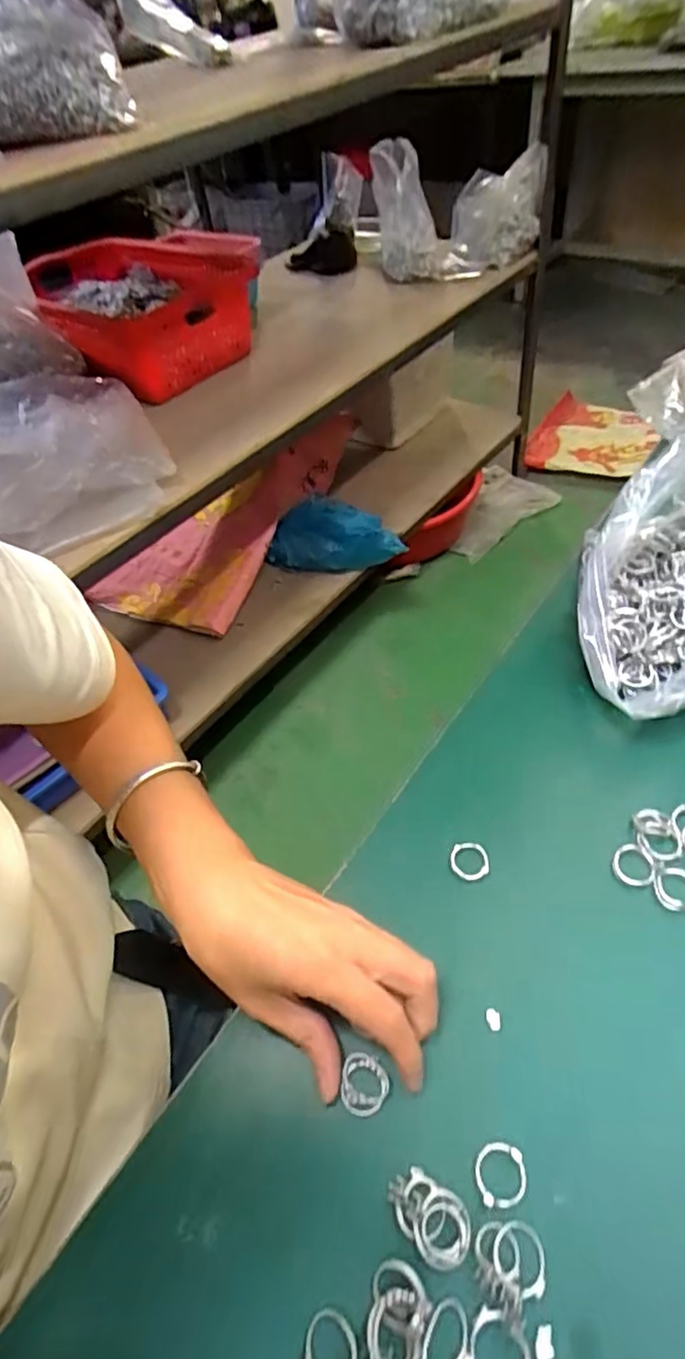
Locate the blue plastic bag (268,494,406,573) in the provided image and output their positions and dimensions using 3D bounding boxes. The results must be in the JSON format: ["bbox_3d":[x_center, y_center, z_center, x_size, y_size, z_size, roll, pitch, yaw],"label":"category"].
[{"bbox_3d":[-0.018,-0.308,1.281,0.285,0.101,0.115,7,51,15],"label":"blue plastic bag"}]

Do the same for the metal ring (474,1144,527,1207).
[{"bbox_3d":[0.065,0.206,0.253,0.020,0.006,0.021,-3,49,4],"label":"metal ring"}]

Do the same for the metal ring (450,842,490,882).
[{"bbox_3d":[0.071,0.101,0.339,0.021,0.004,0.021,-3,49,4],"label":"metal ring"}]

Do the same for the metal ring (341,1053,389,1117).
[{"bbox_3d":[0.010,0.185,0.278,0.021,0.004,0.024,6,65,4],"label":"metal ring"}]

